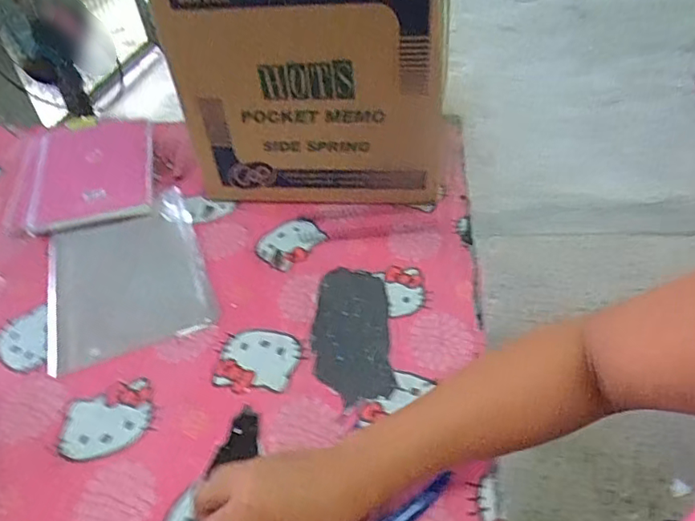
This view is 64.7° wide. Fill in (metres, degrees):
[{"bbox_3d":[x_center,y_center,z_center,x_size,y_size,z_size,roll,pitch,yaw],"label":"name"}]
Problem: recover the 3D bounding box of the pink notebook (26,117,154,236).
[{"bbox_3d":[-0.357,-0.128,0.772,0.161,0.015,0.217,-14,55,-6],"label":"pink notebook"}]

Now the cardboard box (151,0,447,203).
[{"bbox_3d":[-0.019,-0.295,0.703,0.290,0.311,0.333,4,44,11],"label":"cardboard box"}]

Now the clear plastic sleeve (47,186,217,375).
[{"bbox_3d":[-0.254,0.016,0.632,0.171,0.010,0.237,-20,44,-10],"label":"clear plastic sleeve"}]

